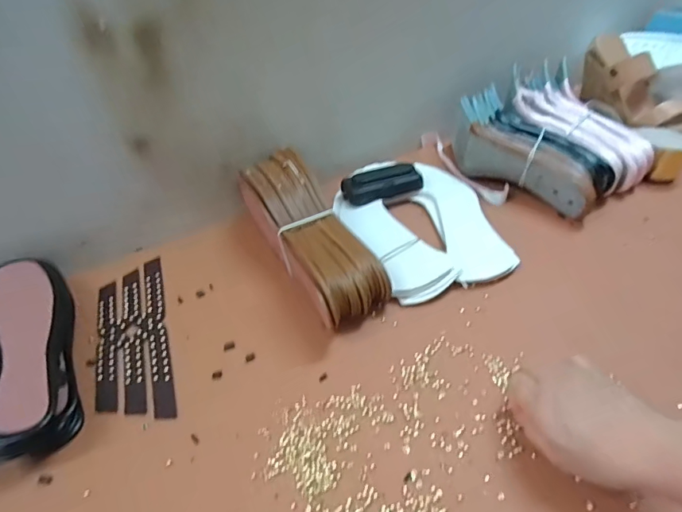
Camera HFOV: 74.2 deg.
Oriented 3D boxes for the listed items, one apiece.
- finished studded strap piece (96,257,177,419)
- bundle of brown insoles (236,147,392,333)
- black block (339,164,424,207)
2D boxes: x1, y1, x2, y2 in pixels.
[{"bbox_3d":[-0.215,0.081,0.467,0.068,0.005,0.207,-15,45,-15],"label":"finished studded strap piece"},{"bbox_3d":[-0.038,-0.029,0.504,0.084,0.065,0.242,-23,58,-19],"label":"bundle of brown insoles"},{"bbox_3d":[0.055,-0.095,0.593,0.105,0.026,0.041,-8,42,-3],"label":"black block"}]

